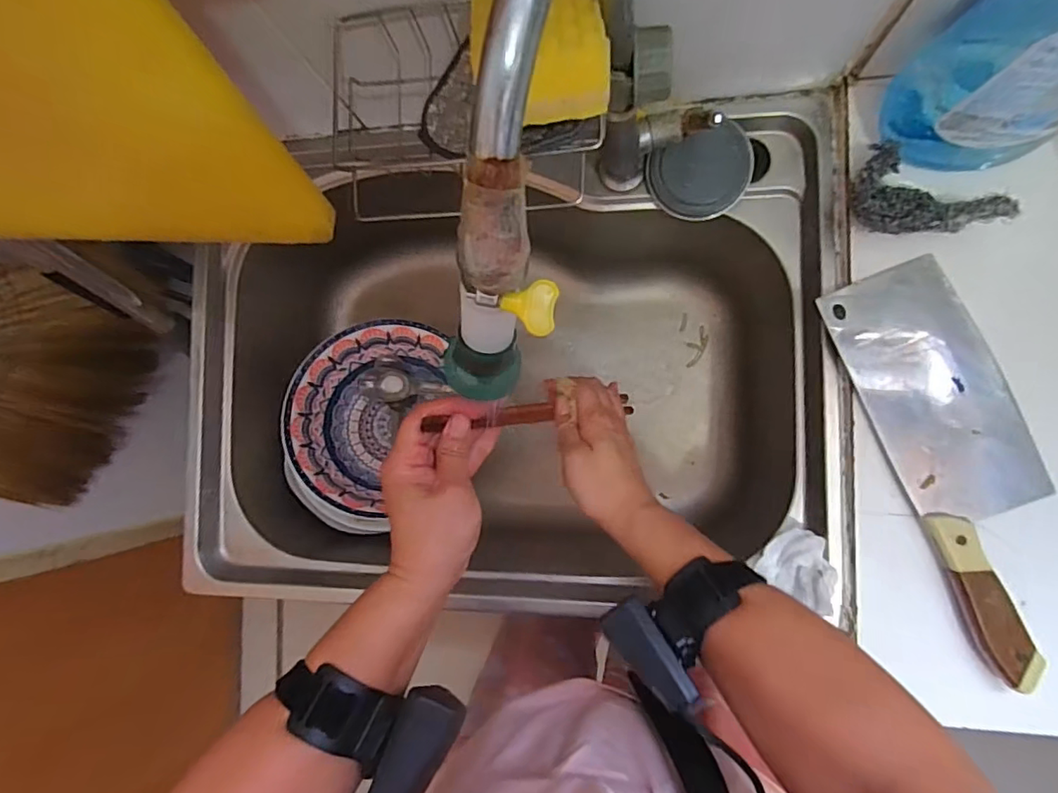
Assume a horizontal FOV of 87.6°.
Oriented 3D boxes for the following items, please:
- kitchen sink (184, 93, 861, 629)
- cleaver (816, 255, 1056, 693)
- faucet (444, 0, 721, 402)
[{"bbox_3d":[-0.021,-0.022,0.571,0.578,0.209,0.405,-3,88,8],"label":"kitchen sink"},{"bbox_3d":[0.316,0.044,0.400,0.095,0.030,0.288,-22,85,7],"label":"cleaver"},{"bbox_3d":[0.019,-0.103,0.298,0.058,0.264,0.230,27,92,8],"label":"faucet"}]

